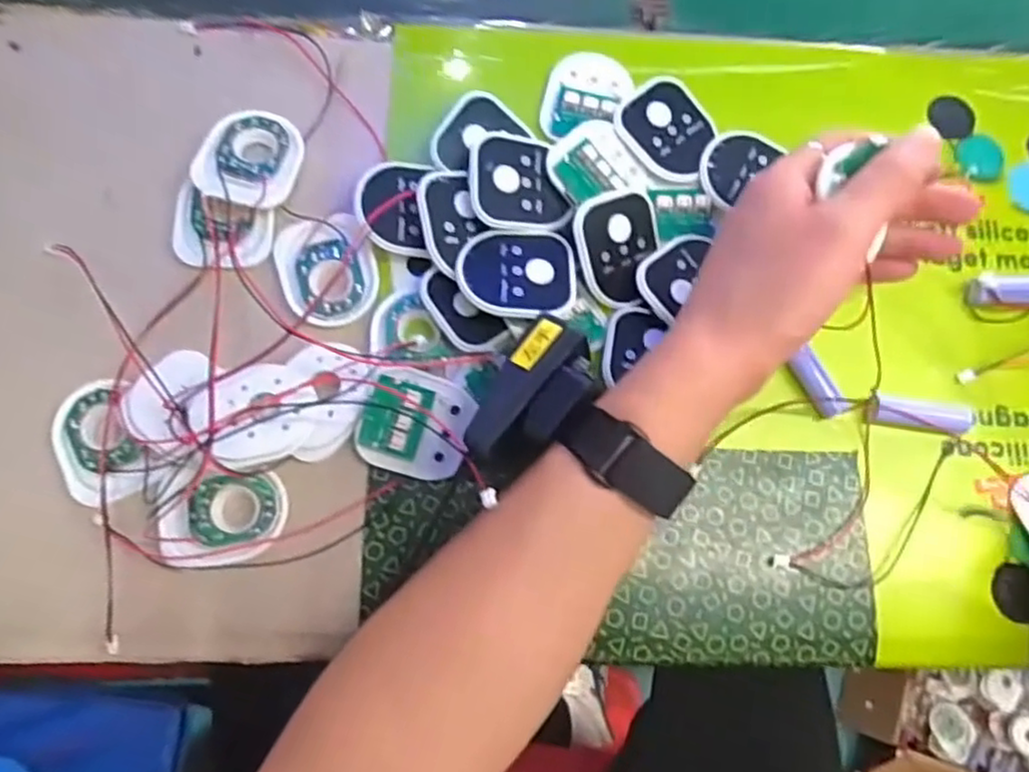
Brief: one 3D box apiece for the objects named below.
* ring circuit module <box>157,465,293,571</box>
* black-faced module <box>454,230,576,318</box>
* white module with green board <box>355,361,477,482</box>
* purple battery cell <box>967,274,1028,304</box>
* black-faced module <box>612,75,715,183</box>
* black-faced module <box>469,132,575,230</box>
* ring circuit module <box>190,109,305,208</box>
[{"bbox_3d":[-0.136,0.062,0.326,0.055,0.011,0.041,-4,76,-5],"label":"ring circuit module"},{"bbox_3d":[0.001,-0.056,0.344,0.056,0.013,0.046,0,76,-4],"label":"black-faced module"},{"bbox_3d":[-0.047,0.018,0.333,0.051,0.012,0.048,18,85,-13],"label":"white module with green board"},{"bbox_3d":[0.266,-0.051,0.365,0.054,0.012,0.013,0,76,-4],"label":"purple battery cell"},{"bbox_3d":[0.082,-0.138,0.370,0.052,0.009,0.047,44,77,7],"label":"black-faced module"},{"bbox_3d":[0.002,-0.104,0.352,0.051,0.007,0.050,1,82,-16],"label":"black-faced module"},{"bbox_3d":[-0.133,-0.115,0.353,0.043,0.017,0.056,17,75,0],"label":"ring circuit module"}]

